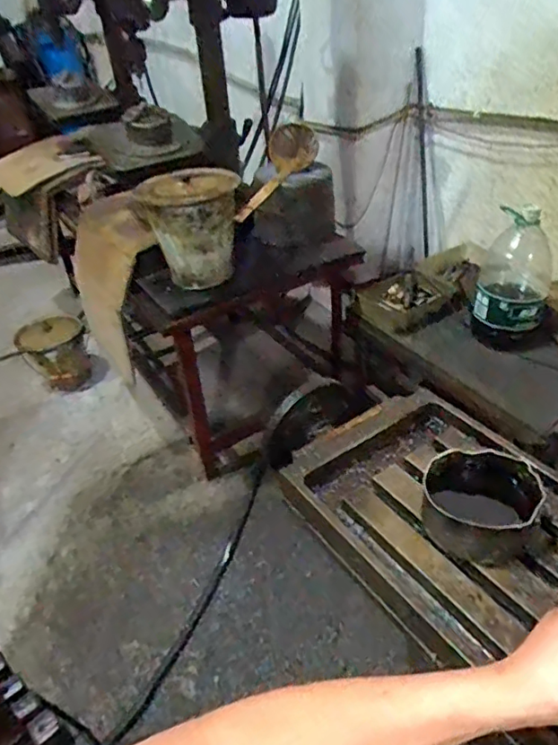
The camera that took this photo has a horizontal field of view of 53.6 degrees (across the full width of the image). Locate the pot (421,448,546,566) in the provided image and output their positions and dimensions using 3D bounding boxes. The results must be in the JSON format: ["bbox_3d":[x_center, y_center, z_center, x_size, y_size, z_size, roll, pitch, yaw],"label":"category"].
[{"bbox_3d":[0.200,0.130,0.553,0.104,0.059,0.096,-3,38,3],"label":"pot"}]

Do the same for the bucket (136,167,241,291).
[{"bbox_3d":[-0.208,-0.353,1.384,0.229,0.267,0.220,-3,38,3],"label":"bucket"}]

